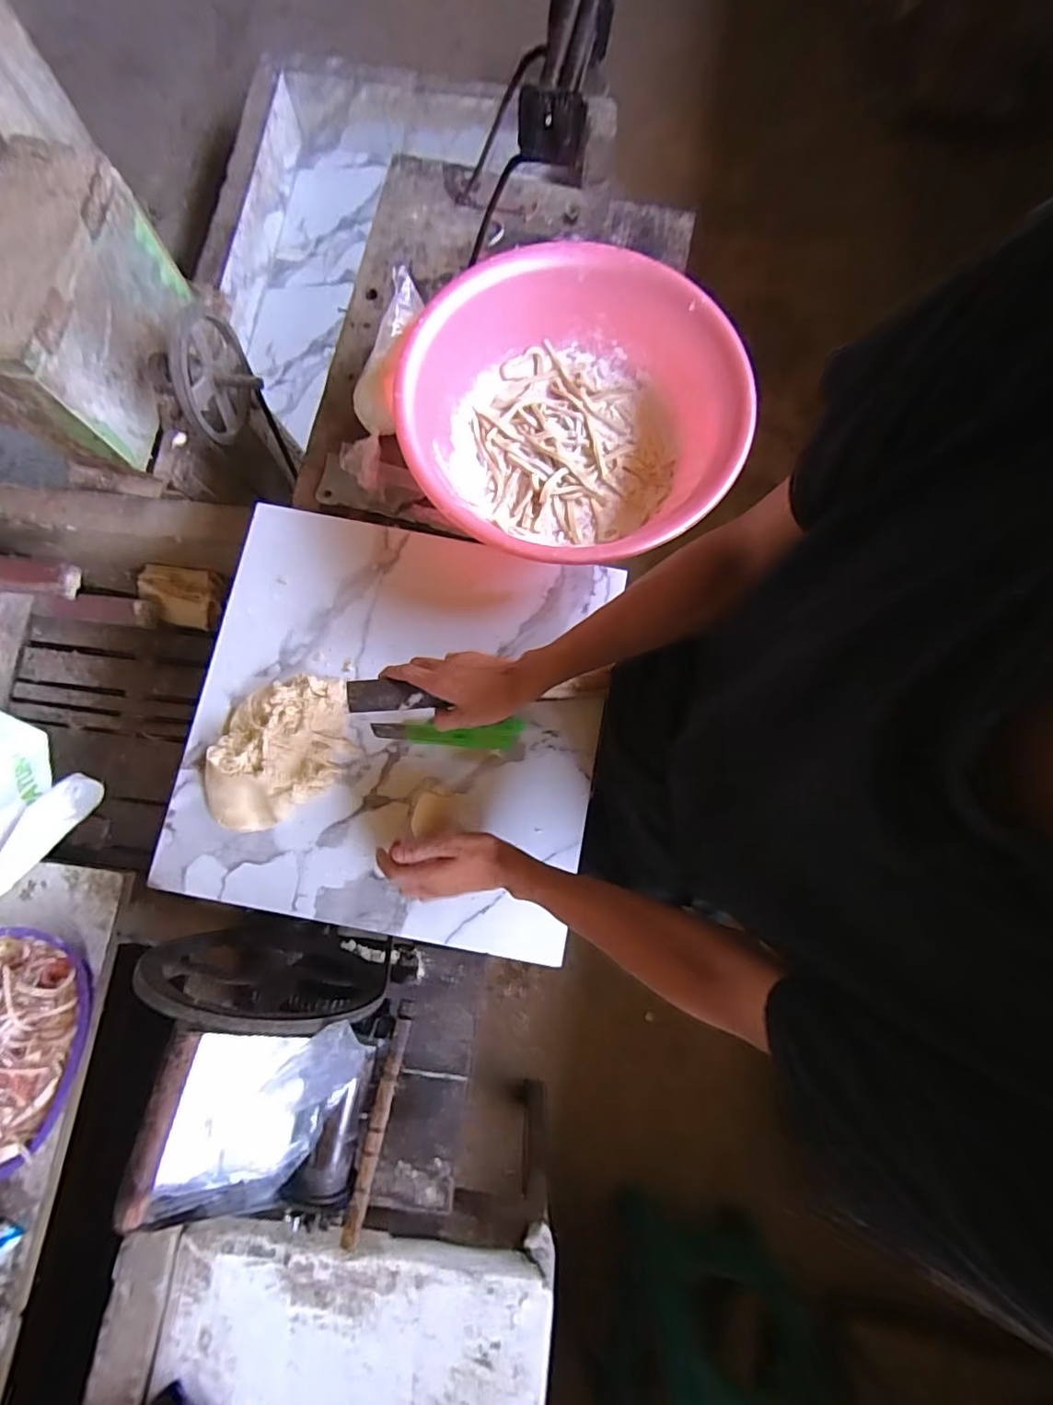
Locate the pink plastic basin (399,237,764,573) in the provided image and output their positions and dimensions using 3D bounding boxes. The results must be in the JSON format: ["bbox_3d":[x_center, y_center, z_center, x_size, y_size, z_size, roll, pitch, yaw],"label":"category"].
[{"bbox_3d":[0.054,-0.357,0.682,0.399,0.117,0.401,0,78,-1],"label":"pink plastic basin"}]

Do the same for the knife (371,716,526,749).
[{"bbox_3d":[-0.096,0.040,0.661,0.183,0.012,0.035,-2,78,-1],"label":"knife"}]

